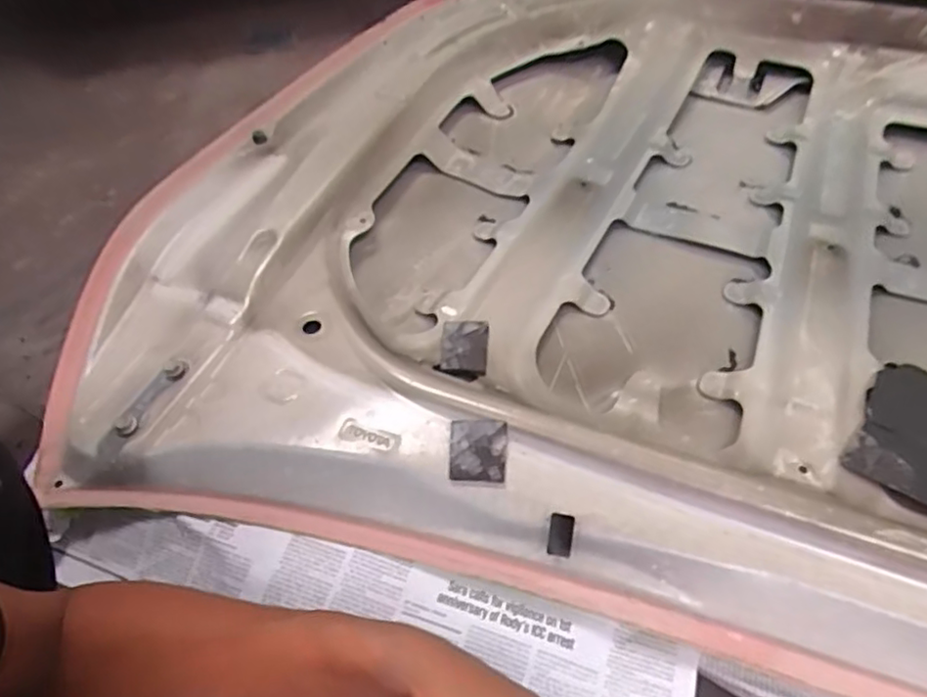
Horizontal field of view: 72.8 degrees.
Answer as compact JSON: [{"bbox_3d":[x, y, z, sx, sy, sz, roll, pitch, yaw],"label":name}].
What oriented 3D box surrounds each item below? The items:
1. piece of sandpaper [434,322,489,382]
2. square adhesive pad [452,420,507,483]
[{"bbox_3d":[0.000,0.002,0.573,0.044,0.007,0.066,5,53,6],"label":"piece of sandpaper"},{"bbox_3d":[0.012,0.080,0.490,0.043,0.012,0.049,0,52,4],"label":"square adhesive pad"}]

